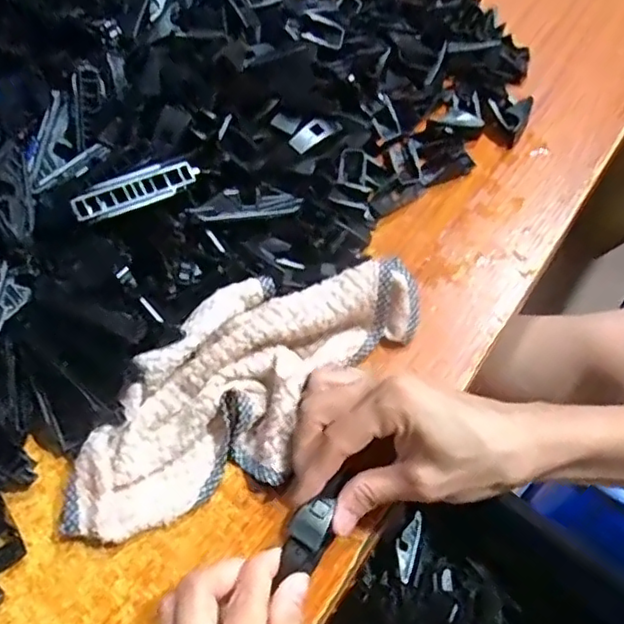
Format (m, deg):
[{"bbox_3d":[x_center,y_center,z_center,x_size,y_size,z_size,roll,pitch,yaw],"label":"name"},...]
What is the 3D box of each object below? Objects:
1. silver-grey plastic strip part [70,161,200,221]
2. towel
[{"bbox_3d":[-0.102,-0.071,0.364,0.076,0.004,0.019,-28,95,-26],"label":"silver-grey plastic strip part"},{"bbox_3d":[-0.039,0.041,0.349,0.217,0.032,0.092,-40,65,-19],"label":"towel"}]

